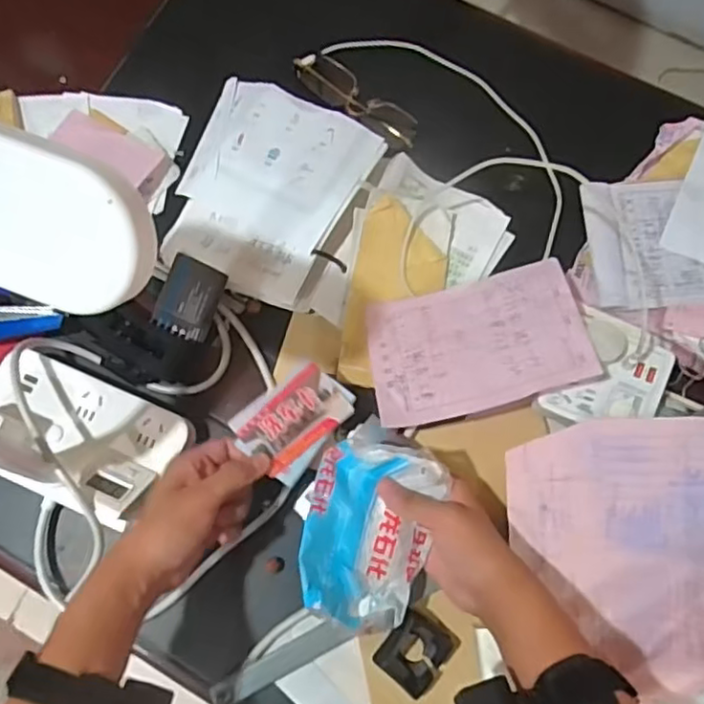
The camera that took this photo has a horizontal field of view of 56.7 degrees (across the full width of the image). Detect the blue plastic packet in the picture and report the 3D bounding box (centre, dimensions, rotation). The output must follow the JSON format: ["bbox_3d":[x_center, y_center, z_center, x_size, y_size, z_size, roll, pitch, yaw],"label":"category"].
[{"bbox_3d":[0.015,0.126,0.464,0.099,0.046,0.133,21,73,-28],"label":"blue plastic packet"}]

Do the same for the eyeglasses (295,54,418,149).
[{"bbox_3d":[0.004,-0.243,0.631,0.140,0.025,0.039,39,82,7],"label":"eyeglasses"}]

